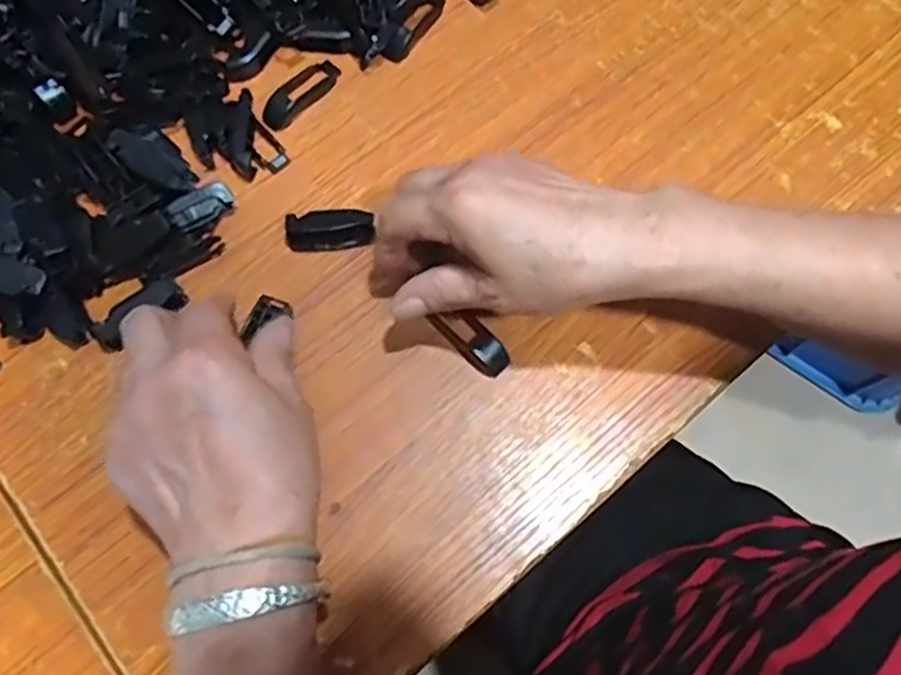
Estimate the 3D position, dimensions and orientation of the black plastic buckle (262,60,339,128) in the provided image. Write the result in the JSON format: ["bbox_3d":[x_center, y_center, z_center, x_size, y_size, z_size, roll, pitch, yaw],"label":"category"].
[{"bbox_3d":[-0.094,-0.152,0.441,0.022,0.004,0.058,41,76,13],"label":"black plastic buckle"}]

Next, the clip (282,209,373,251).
[{"bbox_3d":[-0.068,-0.061,0.404,0.049,0.014,0.019,-6,71,0],"label":"clip"}]

